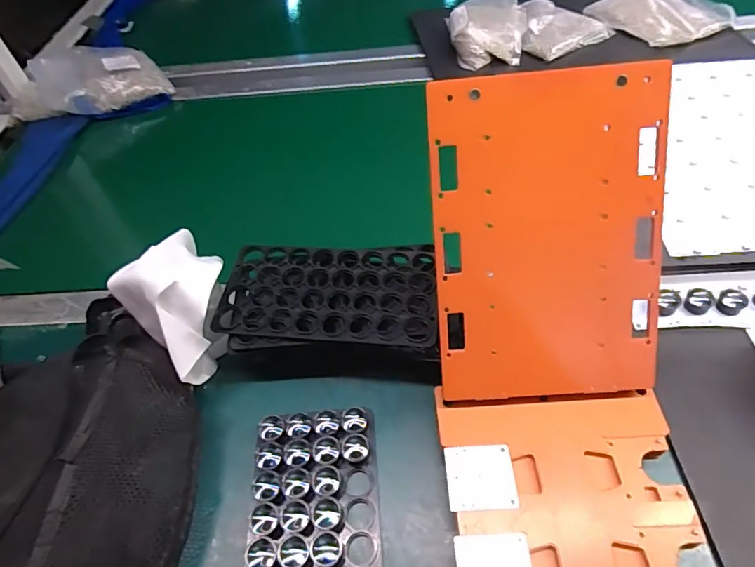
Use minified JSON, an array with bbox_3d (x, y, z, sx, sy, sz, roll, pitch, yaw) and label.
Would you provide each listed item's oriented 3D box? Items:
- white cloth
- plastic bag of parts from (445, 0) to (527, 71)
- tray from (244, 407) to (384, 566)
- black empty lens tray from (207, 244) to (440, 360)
[{"bbox_3d":[-0.167,0.020,0.412,0.086,0.101,0.079,36,64,29],"label":"white cloth"},{"bbox_3d":[0.178,-0.422,0.767,0.121,0.060,0.161,8,53,12],"label":"plastic bag of parts"},{"bbox_3d":[-0.046,0.186,0.343,0.096,0.021,0.188,-6,52,2],"label":"tray"},{"bbox_3d":[-0.044,0.011,0.421,0.191,0.028,0.107,-1,52,6],"label":"black empty lens tray"}]

